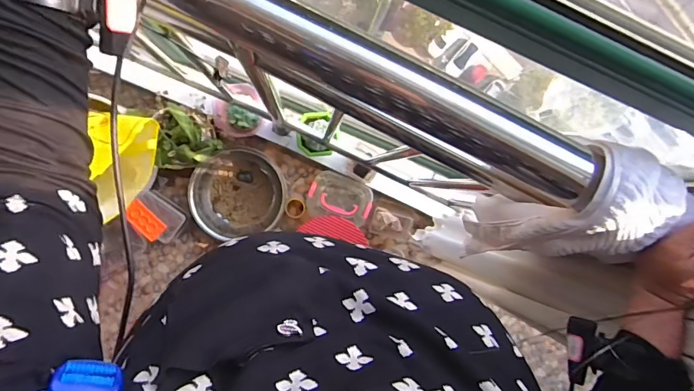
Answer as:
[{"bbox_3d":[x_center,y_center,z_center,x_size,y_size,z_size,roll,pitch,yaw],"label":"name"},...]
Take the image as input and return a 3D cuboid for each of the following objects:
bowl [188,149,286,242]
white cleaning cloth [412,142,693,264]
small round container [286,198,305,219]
[{"bbox_3d":[-0.339,-0.007,1.381,0.279,0.095,0.273,0,92,-6],"label":"bowl"},{"bbox_3d":[0.232,0.022,0.543,0.088,0.305,0.102,-38,95,-21],"label":"white cleaning cloth"},{"bbox_3d":[-0.166,0.041,1.404,0.062,0.063,0.063,33,89,-6],"label":"small round container"}]

